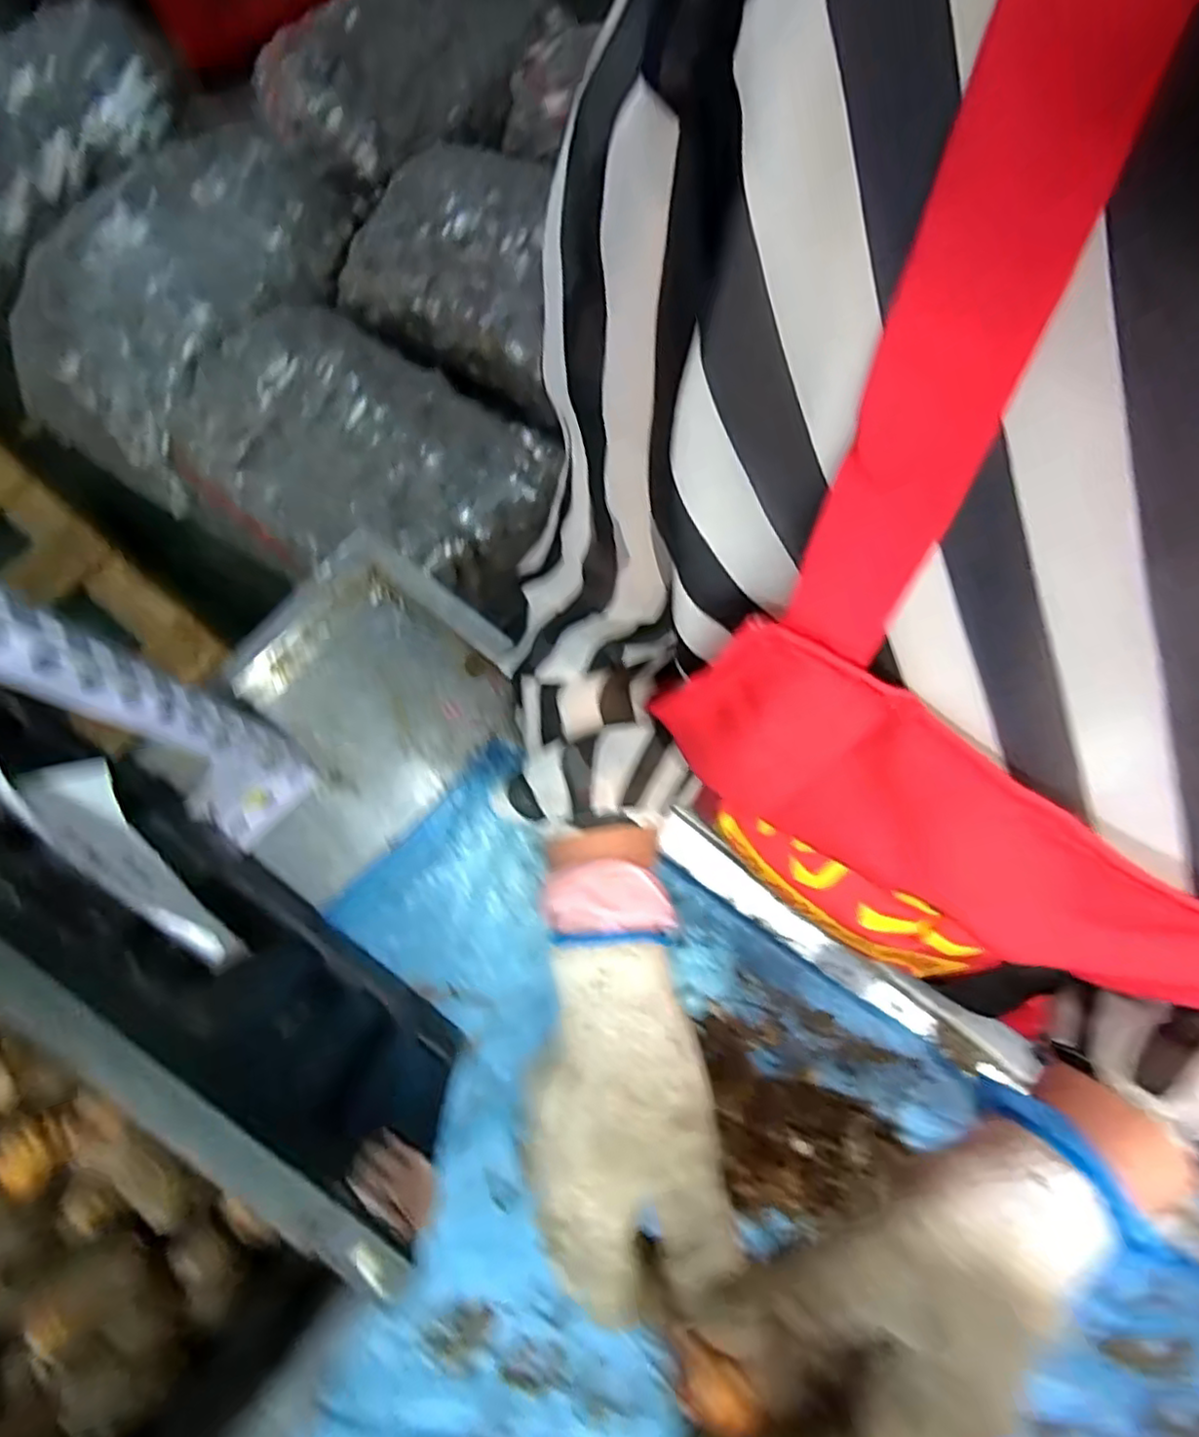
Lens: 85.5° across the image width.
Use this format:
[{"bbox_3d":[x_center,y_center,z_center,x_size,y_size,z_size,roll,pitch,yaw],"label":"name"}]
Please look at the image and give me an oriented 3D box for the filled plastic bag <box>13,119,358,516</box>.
[{"bbox_3d":[-0.622,-0.648,1.005,0.282,0.207,0.563,29,77,7],"label":"filled plastic bag"}]

